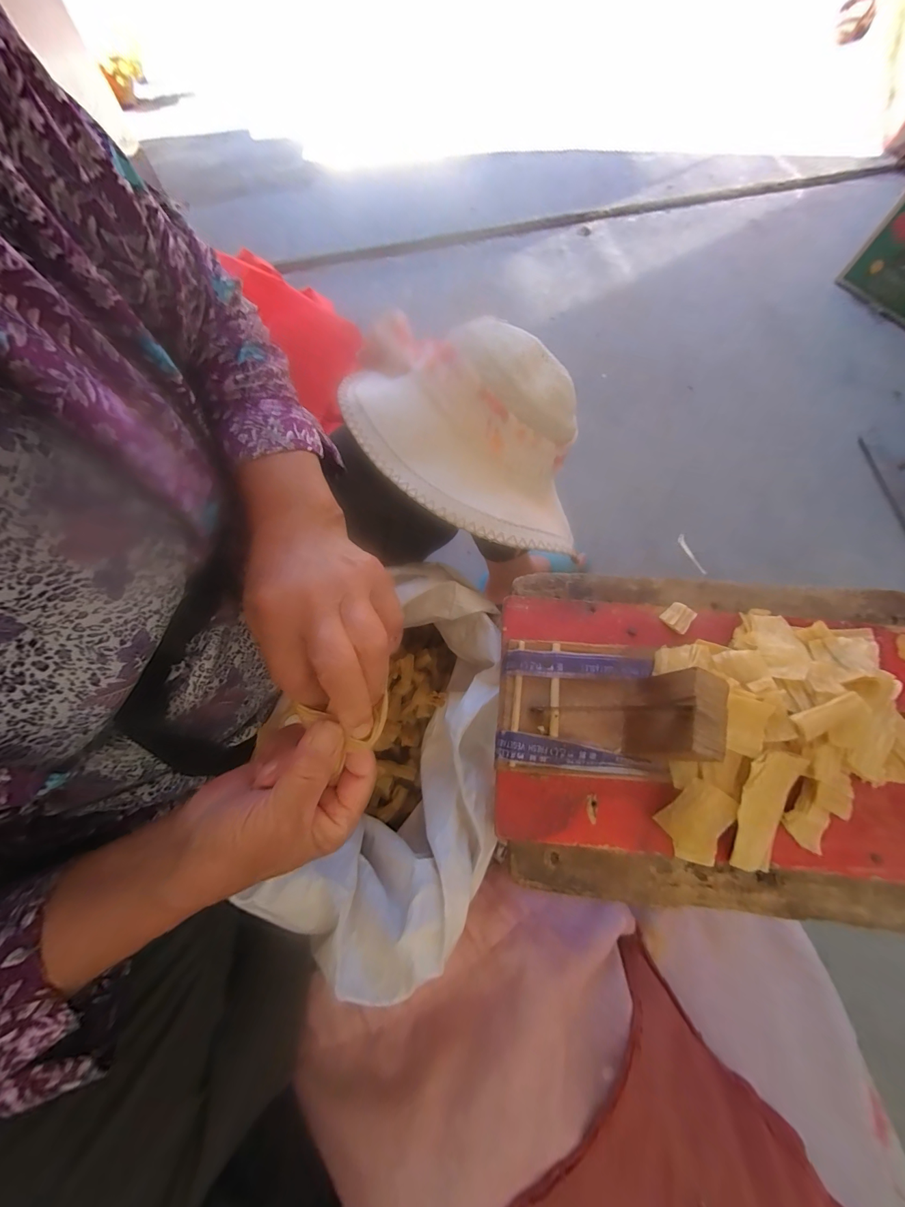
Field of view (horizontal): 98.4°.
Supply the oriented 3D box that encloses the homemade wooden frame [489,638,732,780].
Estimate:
[{"bbox_3d":[0.084,0.058,0.230,0.104,0.077,0.086,3,70,2],"label":"homemade wooden frame"}]

